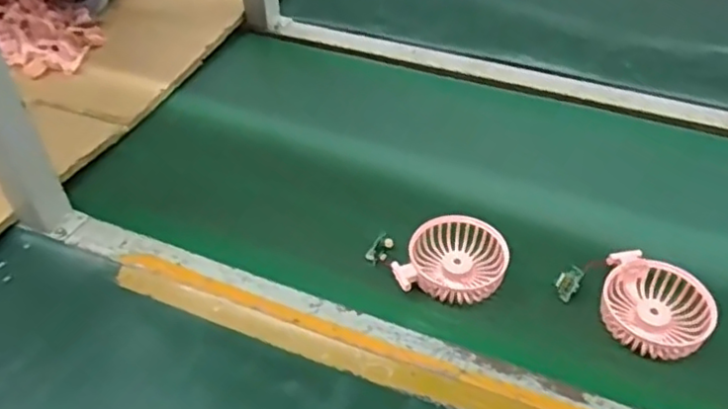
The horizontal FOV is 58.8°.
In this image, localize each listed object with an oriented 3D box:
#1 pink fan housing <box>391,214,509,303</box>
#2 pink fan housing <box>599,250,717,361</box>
[{"bbox_3d":[0.086,0.053,0.612,0.093,0.029,0.087,13,47,13],"label":"pink fan housing"},{"bbox_3d":[0.251,0.088,0.564,0.076,0.031,0.099,-34,53,-22],"label":"pink fan housing"}]

